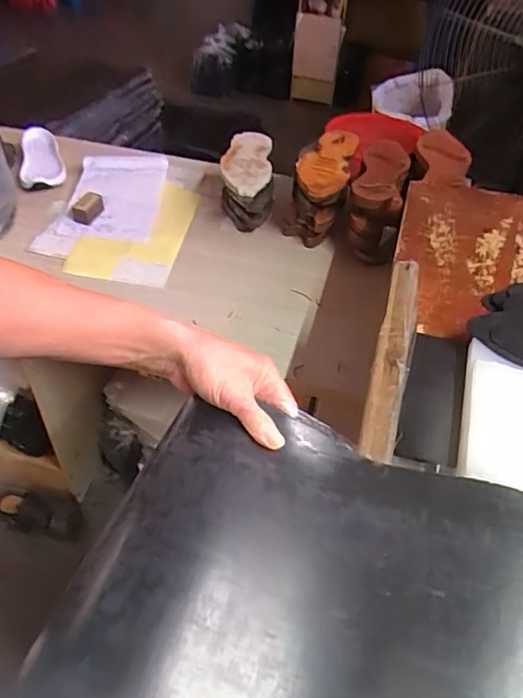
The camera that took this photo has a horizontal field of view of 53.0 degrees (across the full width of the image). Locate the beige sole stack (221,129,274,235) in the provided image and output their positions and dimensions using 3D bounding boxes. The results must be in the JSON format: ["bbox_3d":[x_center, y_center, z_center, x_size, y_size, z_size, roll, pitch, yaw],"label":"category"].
[{"bbox_3d":[-0.031,-0.375,1.179,0.112,0.120,0.273,2,45,-3],"label":"beige sole stack"}]

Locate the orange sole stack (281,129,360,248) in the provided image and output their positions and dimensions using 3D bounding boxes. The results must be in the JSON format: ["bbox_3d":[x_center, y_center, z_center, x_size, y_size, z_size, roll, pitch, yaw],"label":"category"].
[{"bbox_3d":[0.133,-0.370,1.180,0.127,0.149,0.312,12,45,7],"label":"orange sole stack"}]

